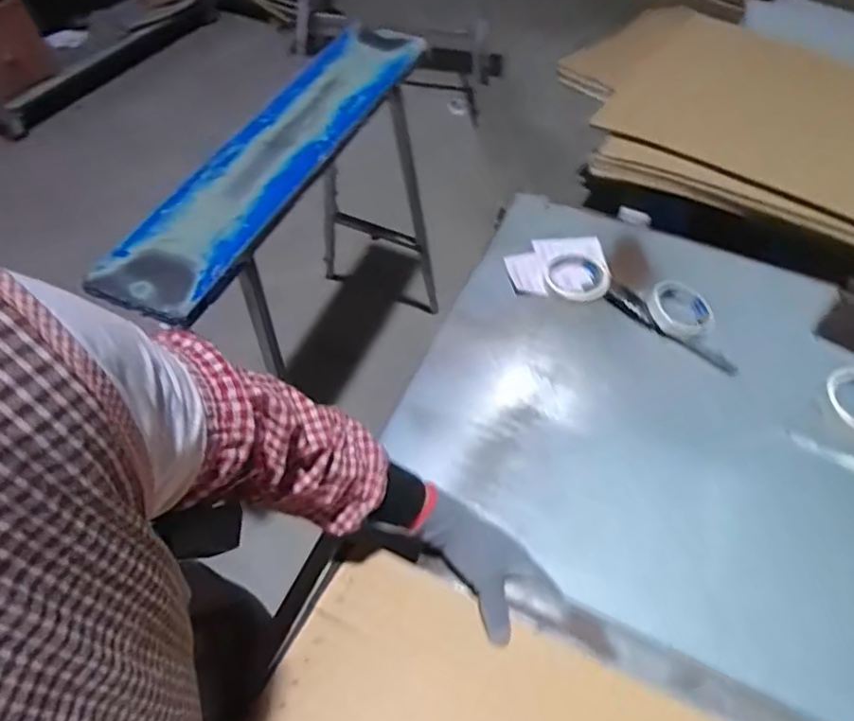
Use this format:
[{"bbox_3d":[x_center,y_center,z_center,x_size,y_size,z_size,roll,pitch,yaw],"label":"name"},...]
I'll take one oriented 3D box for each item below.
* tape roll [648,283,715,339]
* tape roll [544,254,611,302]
[{"bbox_3d":[0.360,-0.073,0.847,0.091,0.021,0.088,1,53,-2],"label":"tape roll"},{"bbox_3d":[0.223,-0.124,0.891,0.094,0.012,0.089,1,53,-2],"label":"tape roll"}]

